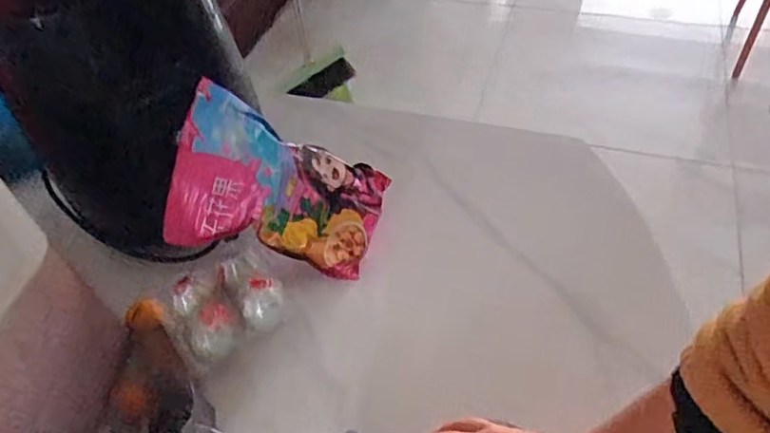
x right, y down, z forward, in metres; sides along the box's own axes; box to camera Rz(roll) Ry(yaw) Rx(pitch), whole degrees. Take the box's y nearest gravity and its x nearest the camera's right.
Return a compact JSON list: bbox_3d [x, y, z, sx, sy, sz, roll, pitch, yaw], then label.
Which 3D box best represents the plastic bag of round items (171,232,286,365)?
[{"bbox_3d":[-0.162,0.084,0.585,0.117,0.043,0.108,-35,54,-23],"label":"plastic bag of round items"}]

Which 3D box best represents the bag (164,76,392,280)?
[{"bbox_3d":[-0.112,-0.023,0.603,0.224,0.039,0.153,25,76,-23],"label":"bag"}]

